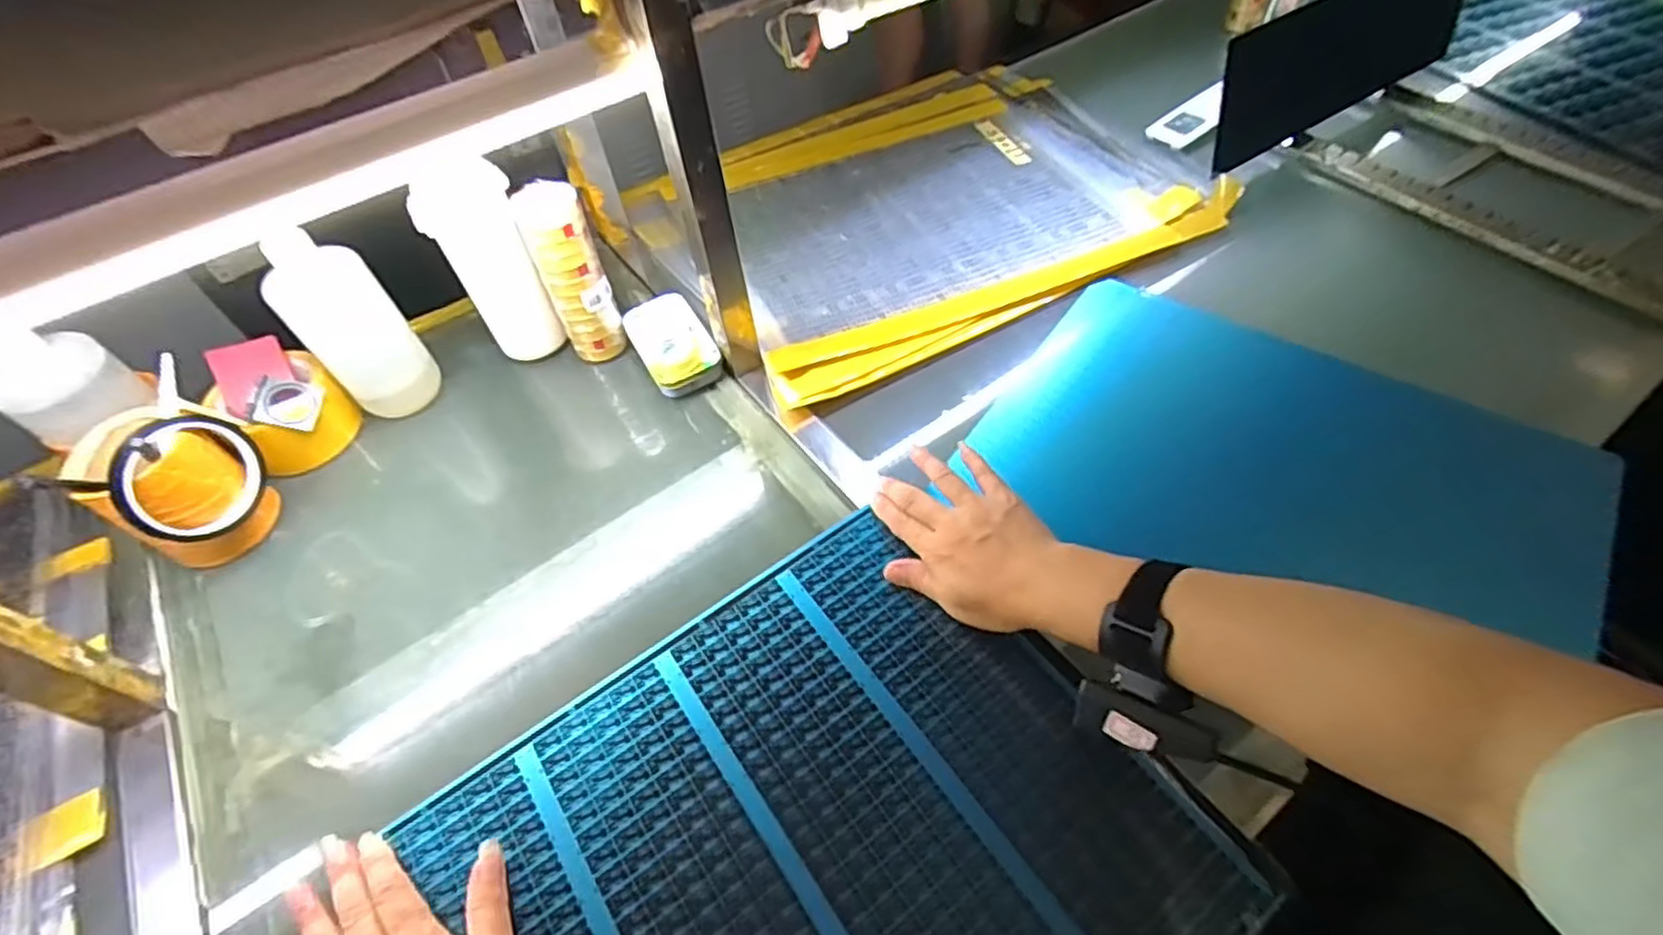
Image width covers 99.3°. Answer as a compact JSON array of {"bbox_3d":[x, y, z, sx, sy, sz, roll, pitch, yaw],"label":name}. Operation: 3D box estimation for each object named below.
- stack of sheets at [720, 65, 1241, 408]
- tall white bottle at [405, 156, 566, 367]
[{"bbox_3d":[0.105,-0.320,0.797,0.532,0.051,0.450,-23,55,-13],"label":"stack of sheets"},{"bbox_3d":[-0.299,-0.169,0.638,0.071,0.154,0.066,-28,56,-16],"label":"tall white bottle"}]

